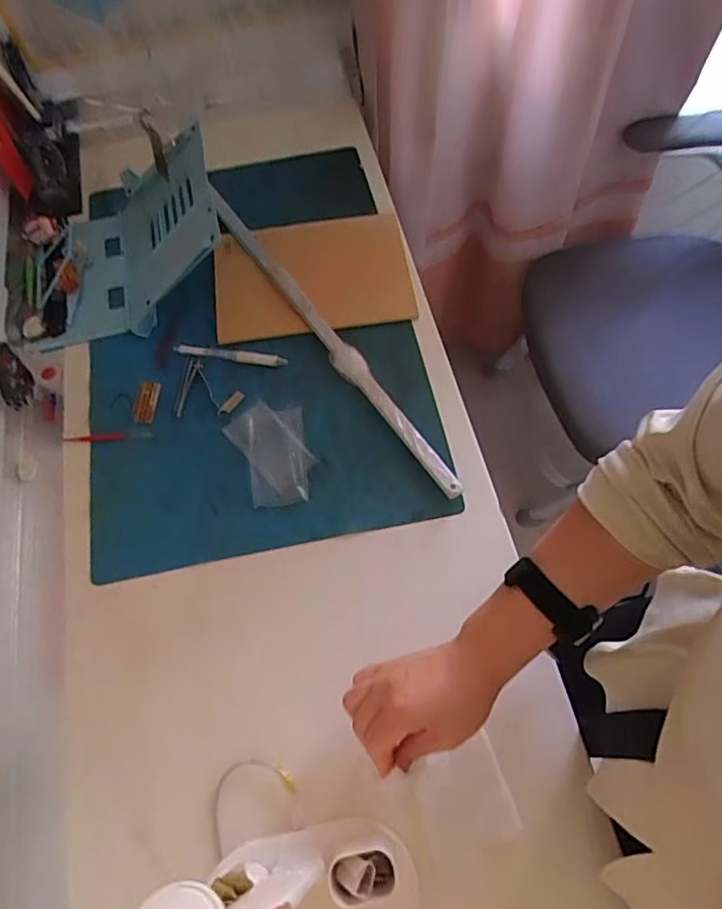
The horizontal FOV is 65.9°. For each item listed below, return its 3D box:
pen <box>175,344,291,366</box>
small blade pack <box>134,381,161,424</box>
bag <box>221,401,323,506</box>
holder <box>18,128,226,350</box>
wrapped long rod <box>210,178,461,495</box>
[{"bbox_3d":[-0.156,-0.120,0.665,0.139,0.005,0.015,8,66,6],"label":"pen"},{"bbox_3d":[-0.252,-0.063,0.656,0.023,0.004,0.053,1,65,3],"label":"small blade pack"},{"bbox_3d":[-0.094,-0.004,0.608,0.079,0.009,0.125,-24,66,-8],"label":"bag"},{"bbox_3d":[-0.296,-0.269,0.690,0.252,0.103,0.214,-9,65,-2],"label":"holder"},{"bbox_3d":[-0.055,-0.162,0.677,0.030,0.019,0.535,-32,68,-12],"label":"wrapped long rod"}]

